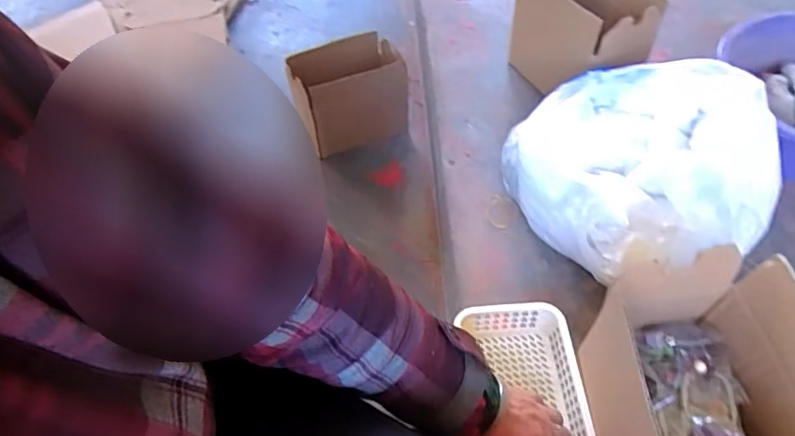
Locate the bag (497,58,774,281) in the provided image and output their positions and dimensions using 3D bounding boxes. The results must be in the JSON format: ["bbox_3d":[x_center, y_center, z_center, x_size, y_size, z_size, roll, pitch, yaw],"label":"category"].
[{"bbox_3d":[0.290,-0.071,0.663,0.257,0.162,0.267,-17,56,-9],"label":"bag"}]

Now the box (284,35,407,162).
[{"bbox_3d":[-0.095,-0.233,1.067,0.218,0.209,0.111,-20,57,-11],"label":"box"}]

